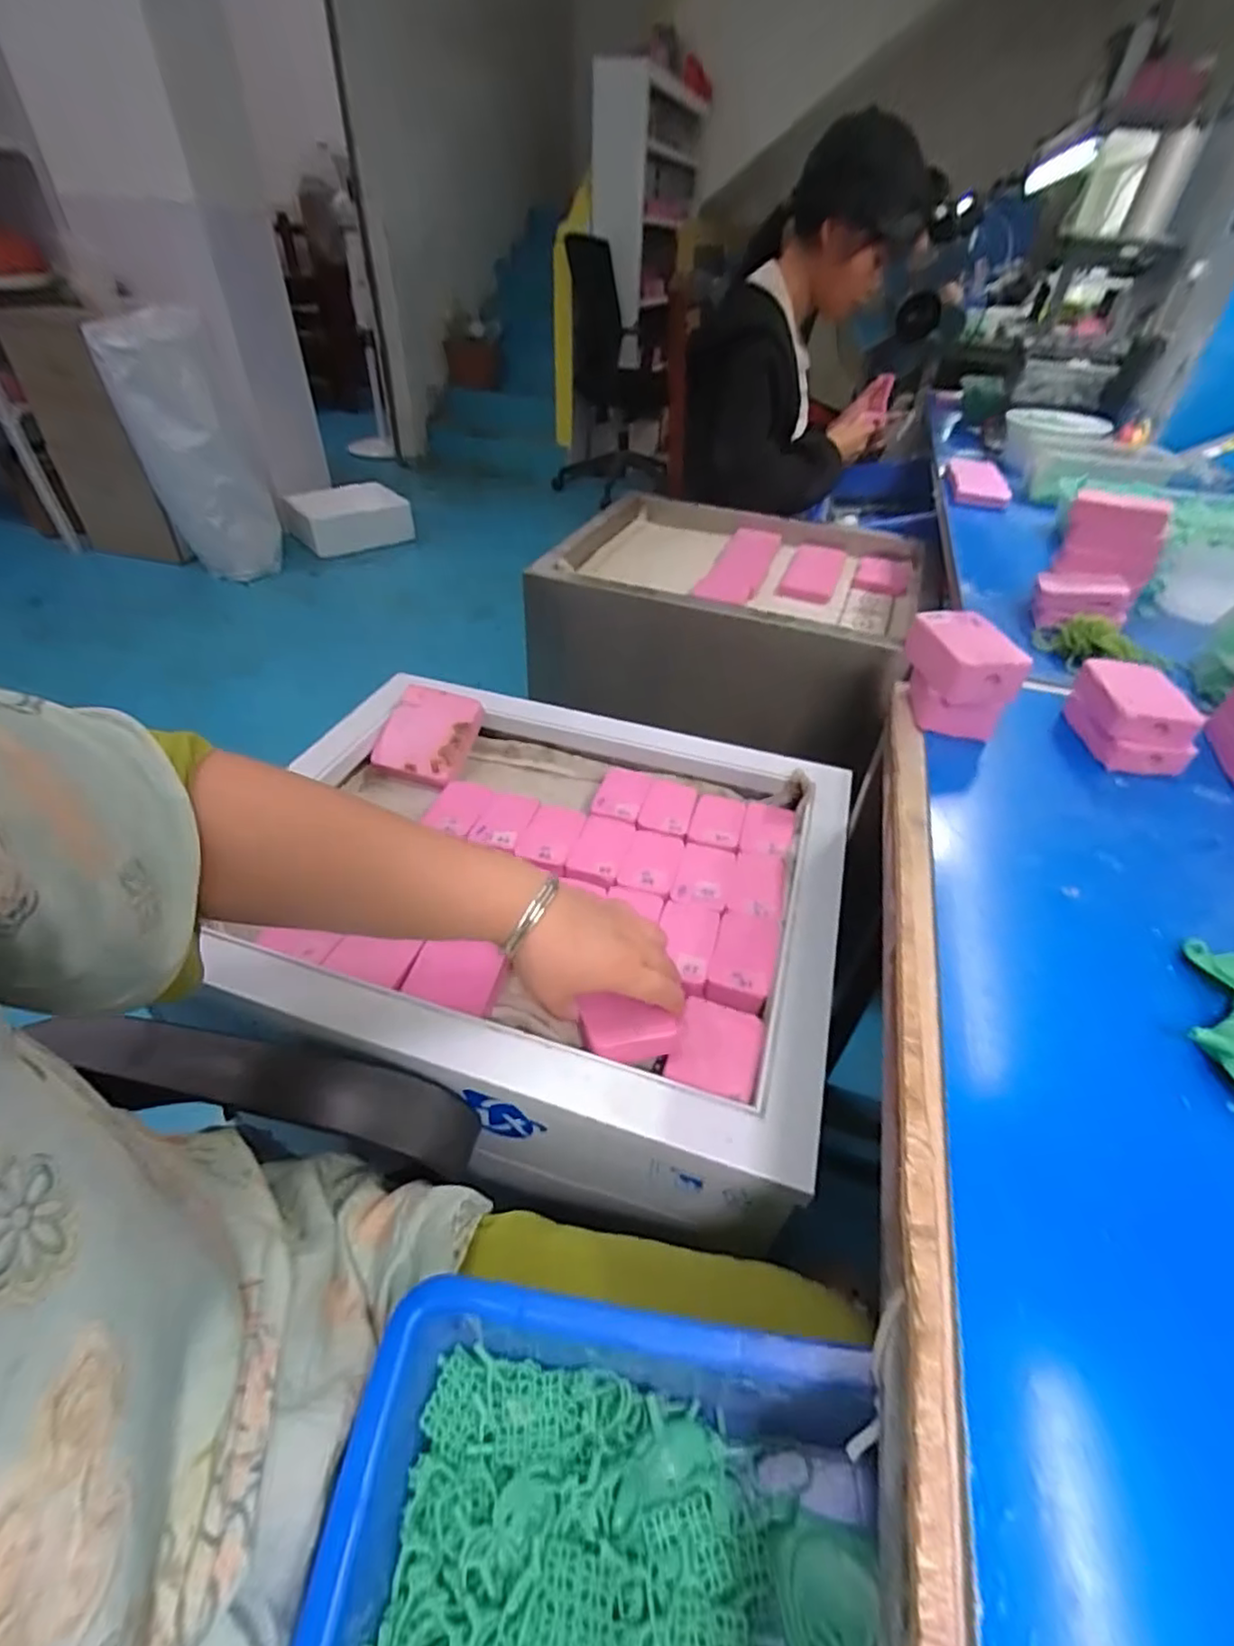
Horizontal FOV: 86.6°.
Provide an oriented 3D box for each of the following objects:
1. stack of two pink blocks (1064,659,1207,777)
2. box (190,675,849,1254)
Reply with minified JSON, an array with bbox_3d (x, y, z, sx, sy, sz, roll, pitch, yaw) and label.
[{"bbox_3d":[0.325,-0.070,0.414,0.053,0.043,0.073,7,42,5],"label":"stack of two pink blocks"},{"bbox_3d":[-0.079,0.066,0.584,0.506,0.168,0.414,14,43,12],"label":"box"}]

